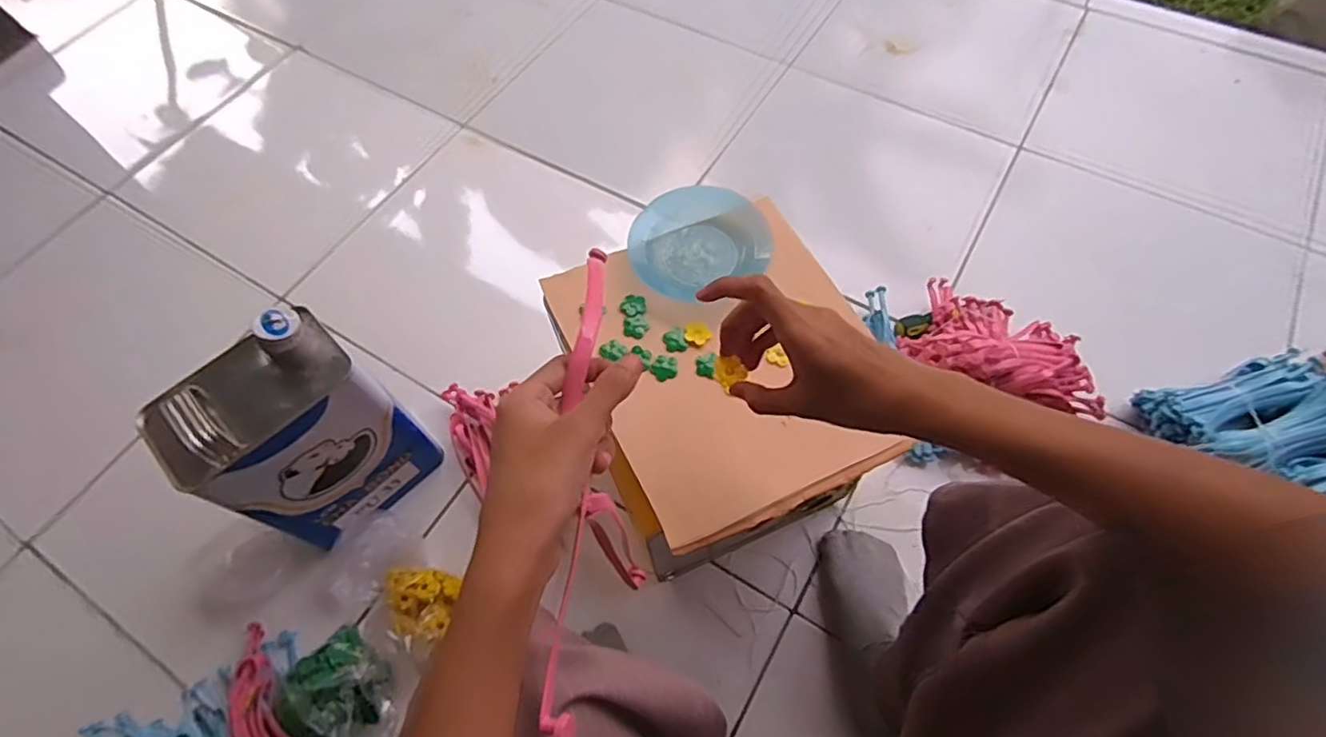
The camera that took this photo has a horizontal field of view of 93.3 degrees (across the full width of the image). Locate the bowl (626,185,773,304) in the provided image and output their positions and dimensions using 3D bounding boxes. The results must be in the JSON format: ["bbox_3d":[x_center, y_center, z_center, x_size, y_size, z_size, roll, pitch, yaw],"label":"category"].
[{"bbox_3d":[0.031,-0.120,0.581,0.123,0.034,0.102,-21,64,-8],"label":"bowl"}]

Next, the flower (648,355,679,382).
[{"bbox_3d":[0.001,0.000,0.542,0.024,0.005,0.022,-1,63,2],"label":"flower"}]

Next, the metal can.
[{"bbox_3d":[-0.358,0.072,0.642,0.122,0.249,0.169,35,69,18],"label":"metal can"}]

